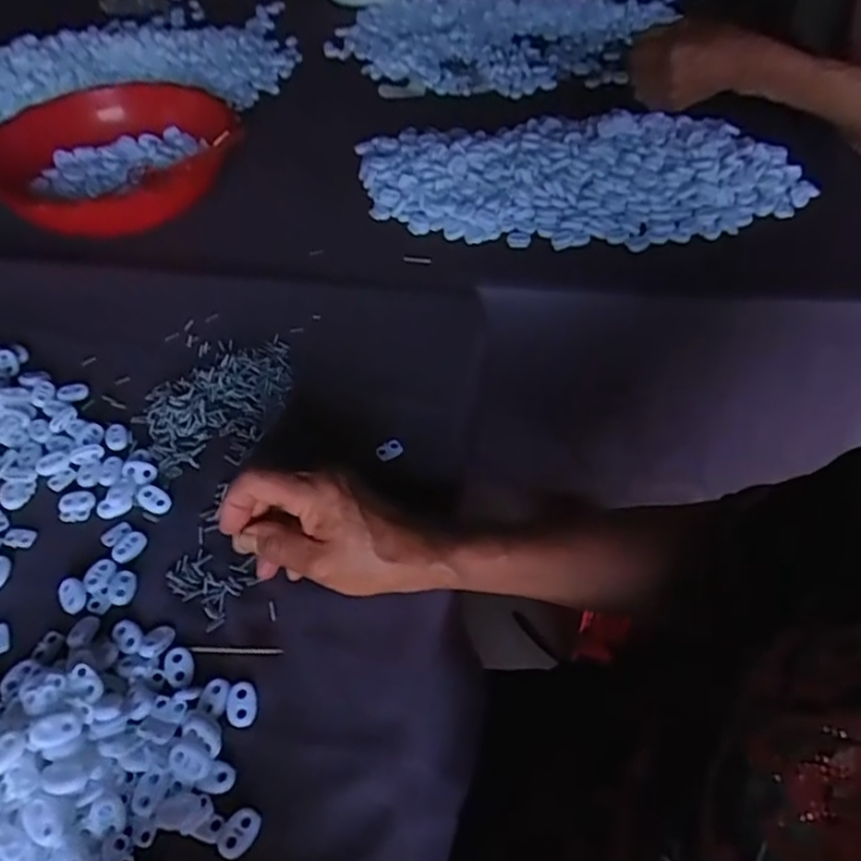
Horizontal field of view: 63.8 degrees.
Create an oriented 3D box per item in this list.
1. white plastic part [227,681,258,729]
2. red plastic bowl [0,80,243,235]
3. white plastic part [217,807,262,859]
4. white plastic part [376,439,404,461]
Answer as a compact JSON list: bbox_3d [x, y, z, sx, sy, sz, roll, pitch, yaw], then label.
[{"bbox_3d":[-0.101,0.147,0.372,0.016,0.004,0.023,-3,50,-1],"label":"white plastic part"},{"bbox_3d":[-0.312,-0.263,0.685,0.249,0.067,0.191,-6,50,-4],"label":"red plastic bowl"},{"bbox_3d":[-0.092,0.193,0.333,0.015,0.004,0.022,27,56,22],"label":"white plastic part"},{"bbox_3d":[-0.029,0.014,0.490,0.018,0.007,0.013,-22,53,-16],"label":"white plastic part"}]

